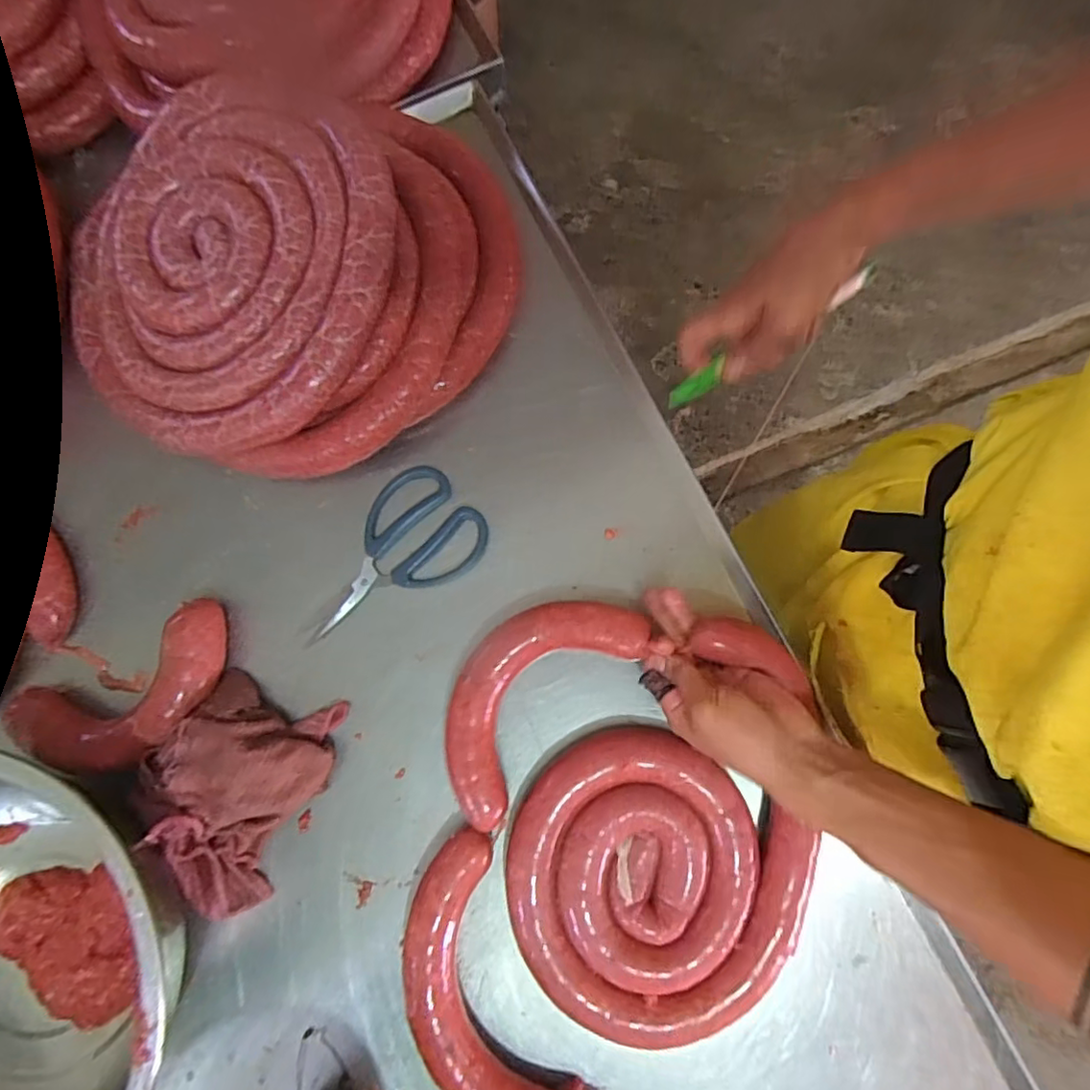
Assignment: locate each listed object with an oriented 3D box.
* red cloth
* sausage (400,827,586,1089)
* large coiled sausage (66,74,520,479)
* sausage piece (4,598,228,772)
[{"bbox_3d":[-0.254,0.205,0.481,0.130,0.054,0.182,16,80,4],"label":"red cloth"},{"bbox_3d":[-0.051,0.350,0.458,0.108,0.043,0.237,-22,80,-3],"label":"sausage"},{"bbox_3d":[-0.222,-0.237,0.533,0.397,0.108,0.337,-13,80,-2],"label":"large coiled sausage"},{"bbox_3d":[-0.350,0.129,0.504,0.184,0.044,0.098,-29,80,-4],"label":"sausage piece"}]

